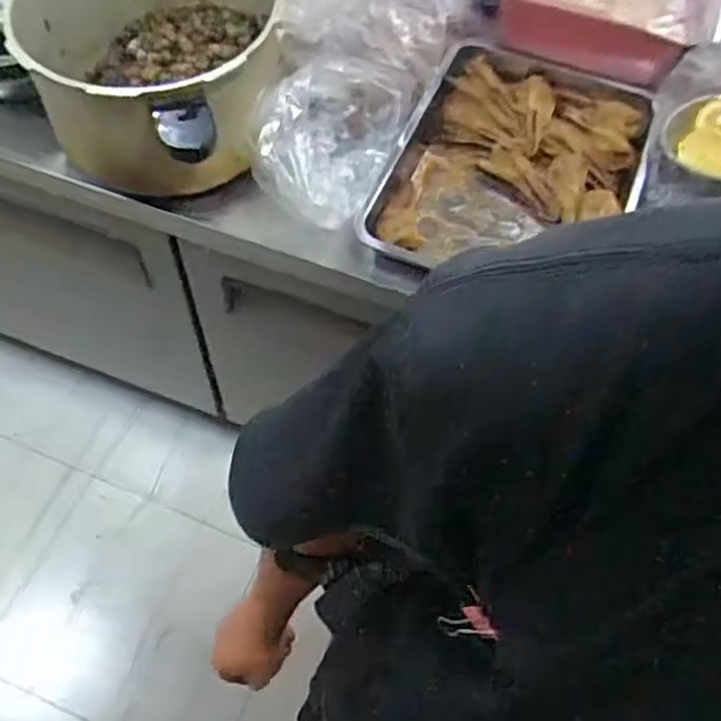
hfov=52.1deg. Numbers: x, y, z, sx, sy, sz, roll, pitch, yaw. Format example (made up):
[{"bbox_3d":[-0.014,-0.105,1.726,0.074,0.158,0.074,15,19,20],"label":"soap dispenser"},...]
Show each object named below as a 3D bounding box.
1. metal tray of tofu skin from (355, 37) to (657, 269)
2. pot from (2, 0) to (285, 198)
[{"bbox_3d":[0.182,-0.231,0.888,0.288,0.072,0.350,20,62,9],"label":"metal tray of tofu skin"},{"bbox_3d":[-0.238,-0.337,0.846,0.269,0.184,0.301,12,61,5],"label":"pot"}]

